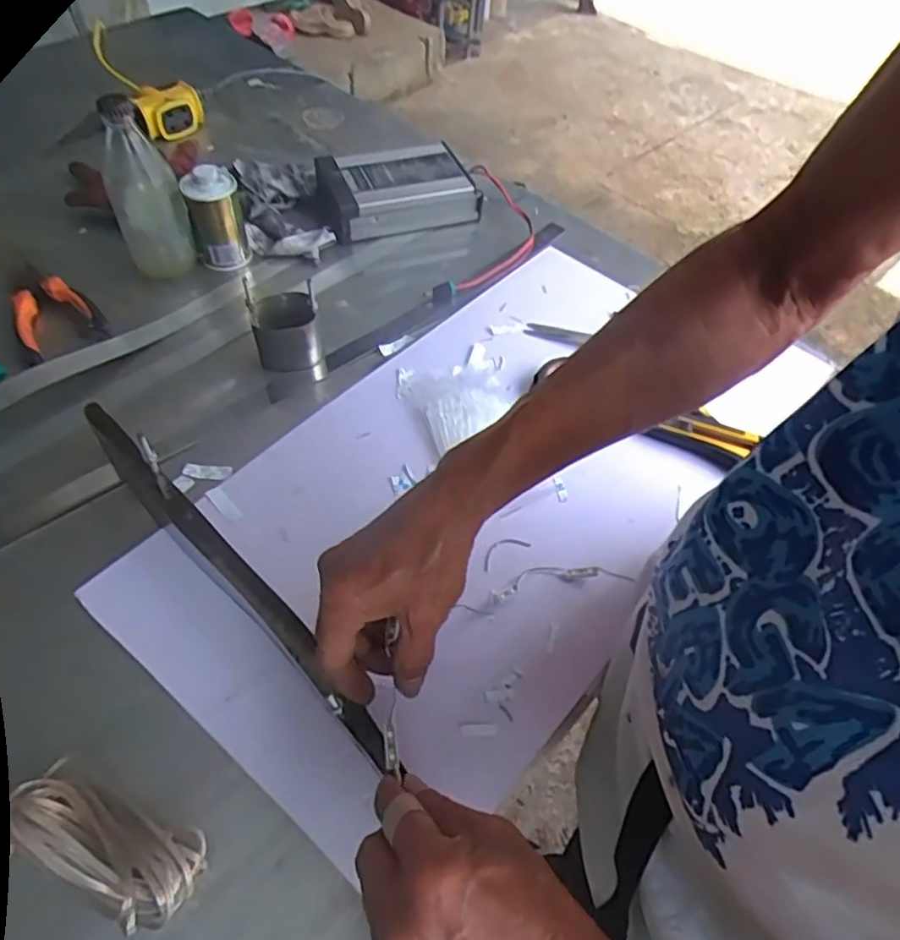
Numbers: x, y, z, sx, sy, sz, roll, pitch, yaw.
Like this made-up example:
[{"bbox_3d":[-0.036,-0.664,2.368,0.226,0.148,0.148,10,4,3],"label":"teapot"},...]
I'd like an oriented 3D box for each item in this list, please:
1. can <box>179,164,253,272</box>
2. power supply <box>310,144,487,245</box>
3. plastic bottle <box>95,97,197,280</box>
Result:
[{"bbox_3d":[-0.254,-0.279,0.693,0.055,0.089,0.047,-11,54,-11],"label":"can"},{"bbox_3d":[-0.075,-0.345,0.779,0.187,0.047,0.128,-17,55,-15],"label":"power supply"},{"bbox_3d":[-0.310,-0.282,0.646,0.050,0.161,0.060,29,58,19],"label":"plastic bottle"}]

